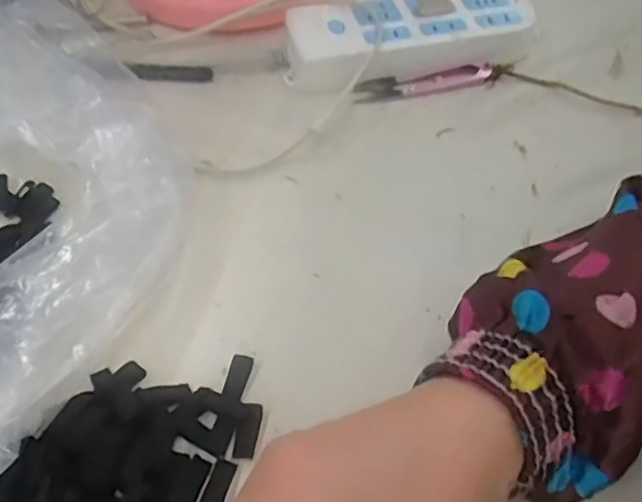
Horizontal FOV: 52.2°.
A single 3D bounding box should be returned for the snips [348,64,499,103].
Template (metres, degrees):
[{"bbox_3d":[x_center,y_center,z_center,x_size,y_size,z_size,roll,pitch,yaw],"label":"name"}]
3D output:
[{"bbox_3d":[0.076,-0.125,0.475,0.101,0.010,0.017,-7,51,-6],"label":"snips"}]

